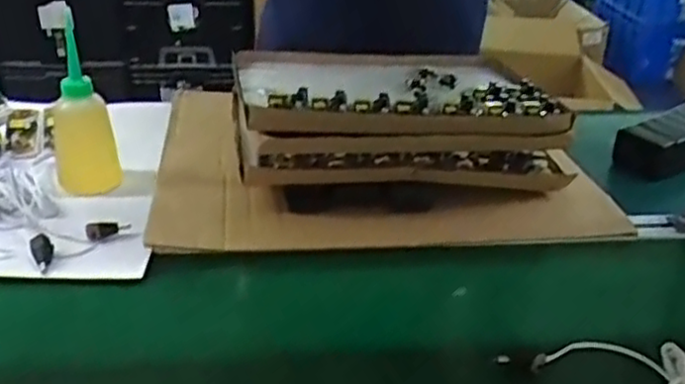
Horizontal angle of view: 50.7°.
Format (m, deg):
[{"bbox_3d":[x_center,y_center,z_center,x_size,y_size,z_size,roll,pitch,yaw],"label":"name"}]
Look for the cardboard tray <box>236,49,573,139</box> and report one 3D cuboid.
[{"bbox_3d":[0.052,-0.130,0.885,0.360,0.041,0.302,-3,28,-11],"label":"cardboard tray"}]

